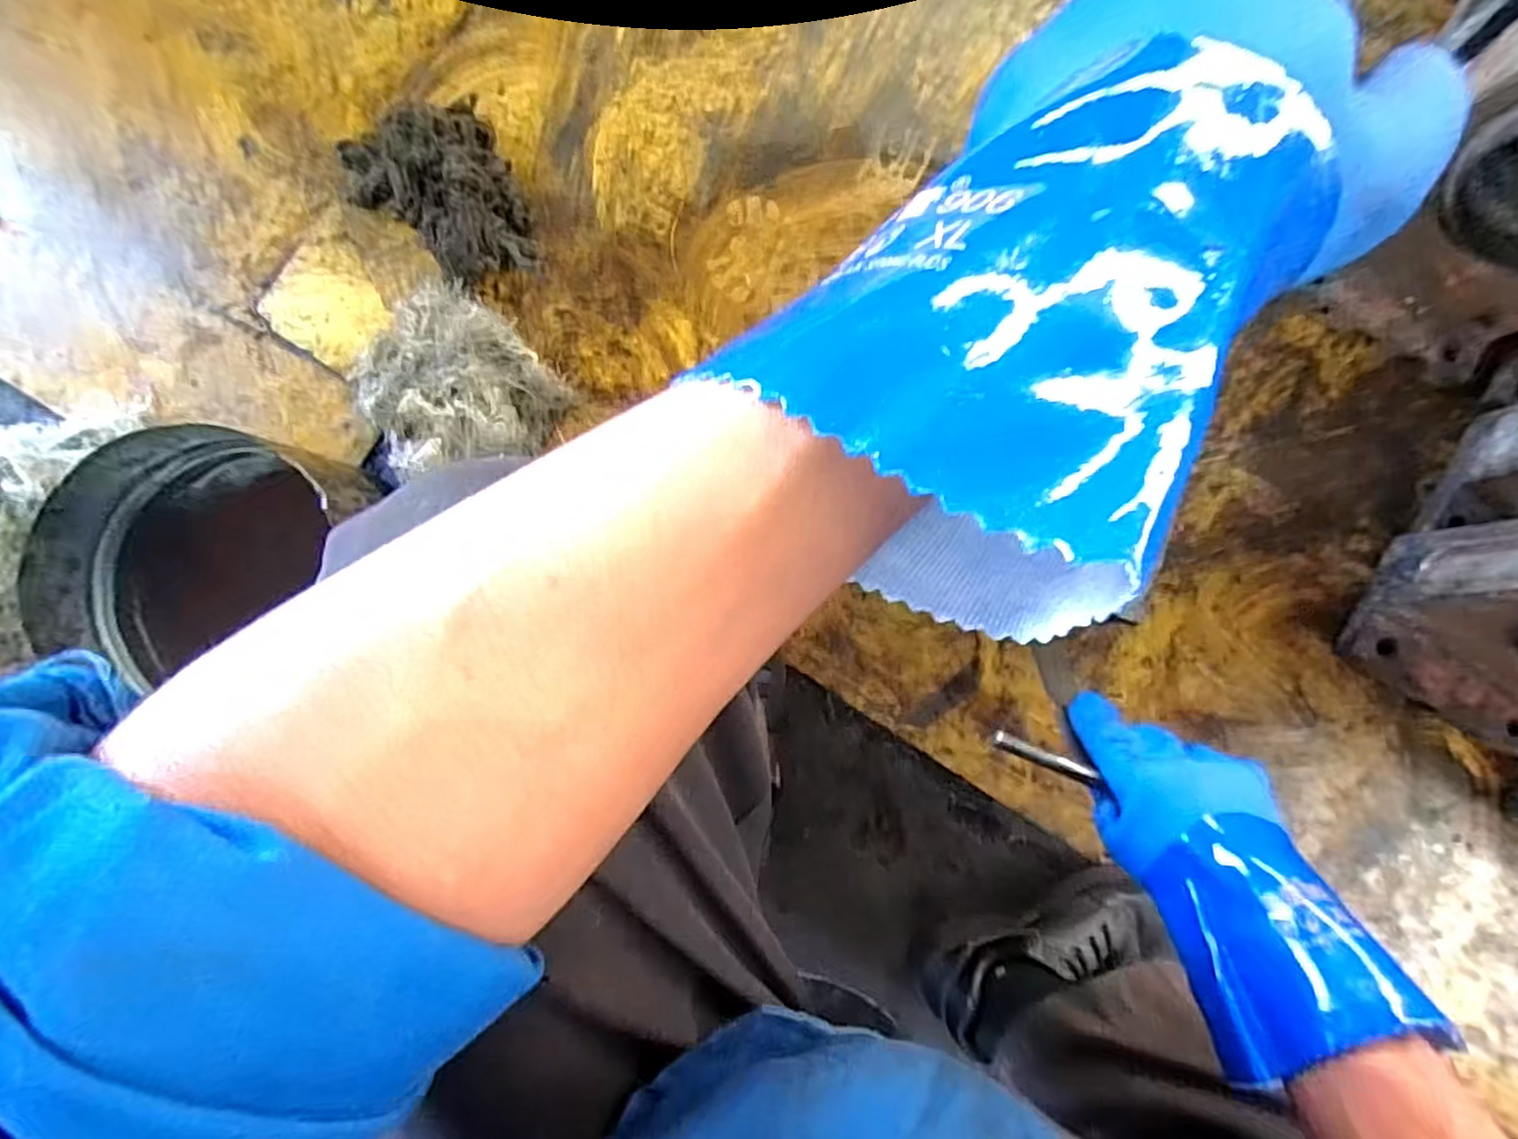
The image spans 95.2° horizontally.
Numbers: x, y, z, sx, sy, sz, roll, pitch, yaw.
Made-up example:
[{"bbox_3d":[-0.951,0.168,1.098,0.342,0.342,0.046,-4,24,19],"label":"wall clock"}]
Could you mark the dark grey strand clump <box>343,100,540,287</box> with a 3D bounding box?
[{"bbox_3d":[-0.317,-0.367,0.675,0.153,0.061,0.185,-25,88,-3],"label":"dark grey strand clump"}]

